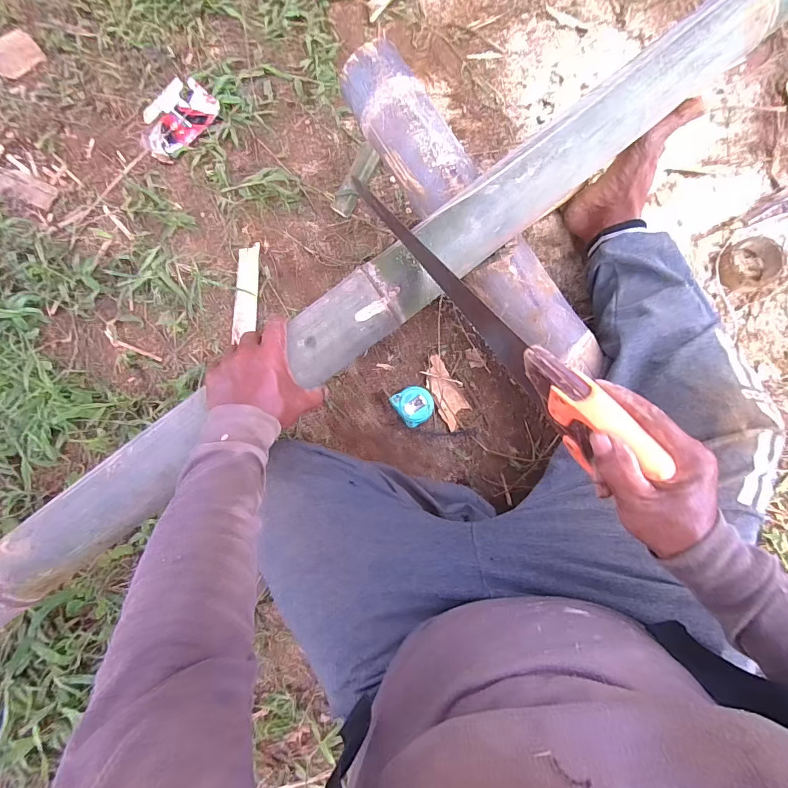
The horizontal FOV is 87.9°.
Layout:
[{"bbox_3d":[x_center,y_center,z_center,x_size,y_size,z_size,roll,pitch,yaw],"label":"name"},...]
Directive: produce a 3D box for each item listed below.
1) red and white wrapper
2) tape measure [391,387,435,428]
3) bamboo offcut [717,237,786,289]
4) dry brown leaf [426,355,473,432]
[{"bbox_3d":[-0.376,-0.473,0.703,0.117,0.014,0.141,40,85,5],"label":"red and white wrapper"},{"bbox_3d":[0.032,0.017,0.635,0.058,0.030,0.057,-34,83,-4],"label":"tape measure"},{"bbox_3d":[0.566,-0.208,0.651,0.102,0.023,0.076,-28,83,-3],"label":"bamboo offcut"},{"bbox_3d":[0.080,-0.002,0.649,0.048,0.011,0.113,-32,83,-4],"label":"dry brown leaf"}]

